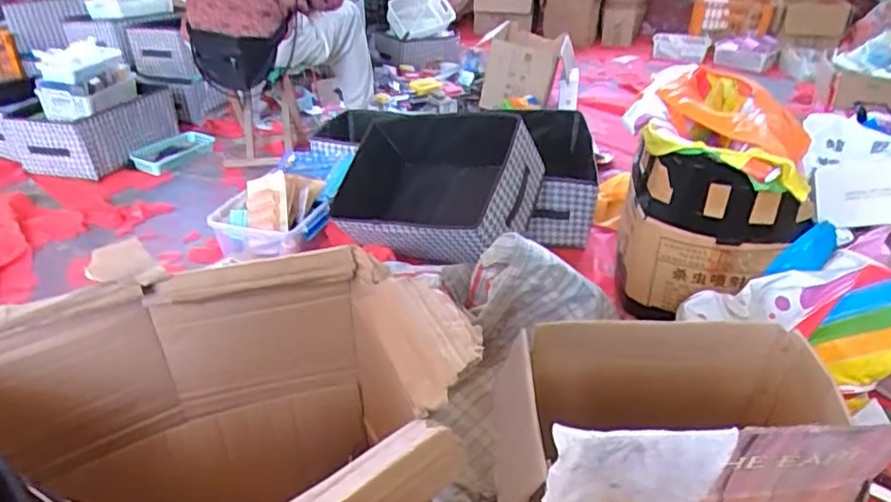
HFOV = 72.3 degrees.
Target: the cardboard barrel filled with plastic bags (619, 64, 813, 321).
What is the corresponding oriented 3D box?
[{"bbox_3d":[0.531,-0.107,1.242,0.330,0.367,0.420,11,33,17],"label":"cardboard barrel filled with plastic bags"}]

